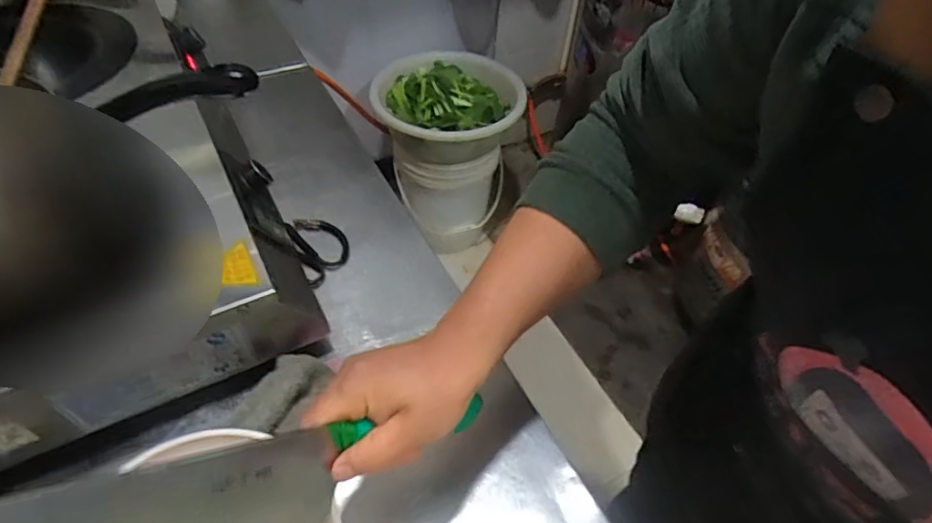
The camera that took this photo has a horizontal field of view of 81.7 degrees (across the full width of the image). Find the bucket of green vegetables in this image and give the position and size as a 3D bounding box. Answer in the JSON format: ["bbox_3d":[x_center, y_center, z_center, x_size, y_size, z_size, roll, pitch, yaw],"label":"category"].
[{"bbox_3d":[-0.058,-0.309,1.601,0.378,0.455,0.393,-12,52,-14],"label":"bucket of green vegetables"}]

